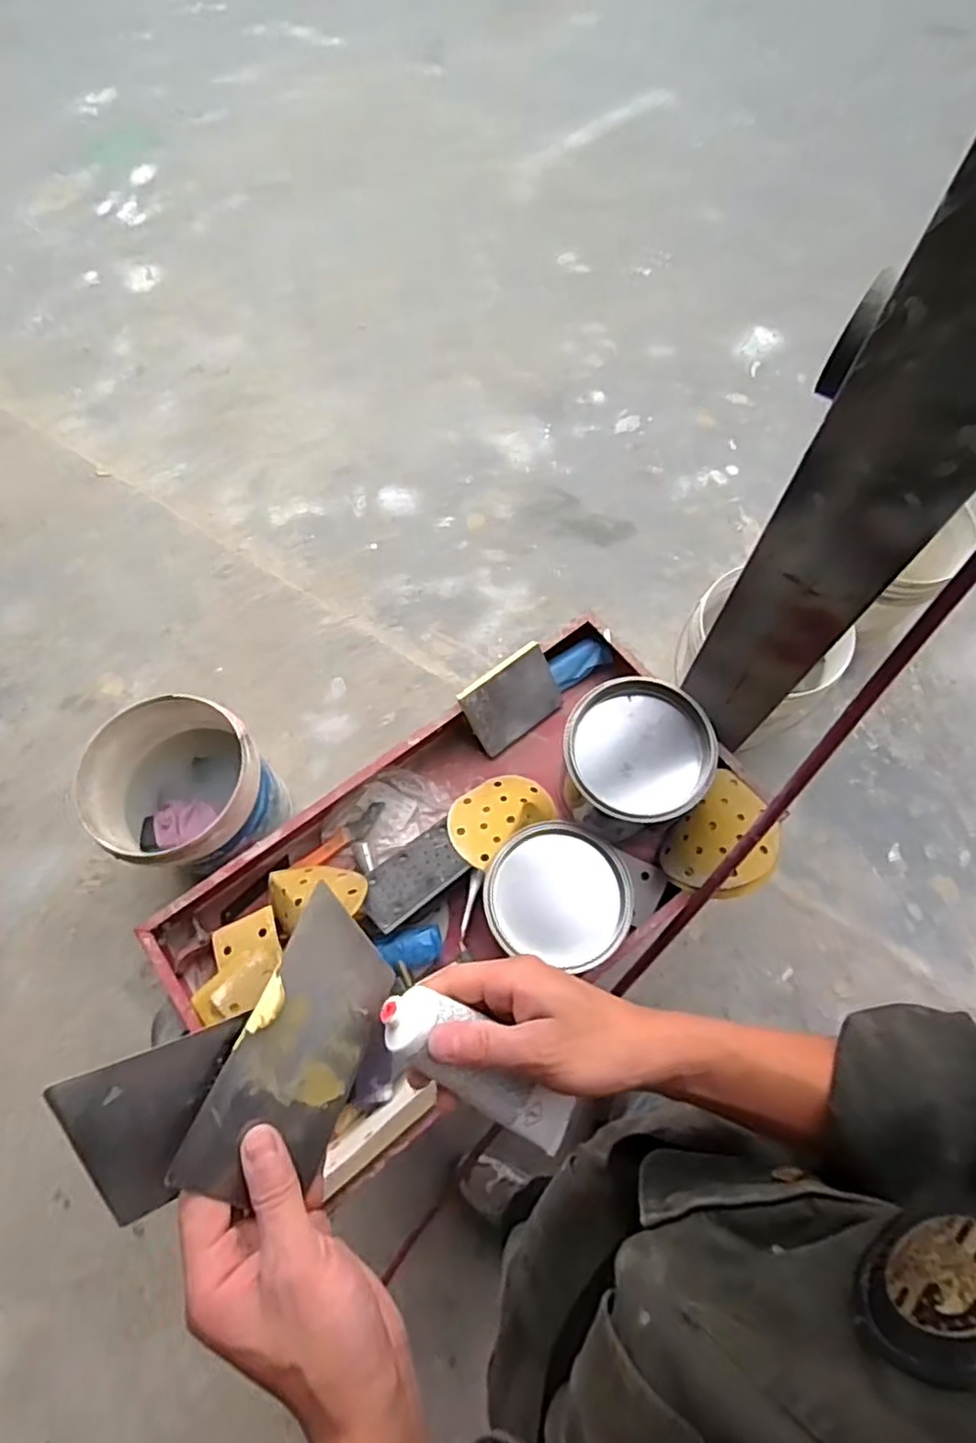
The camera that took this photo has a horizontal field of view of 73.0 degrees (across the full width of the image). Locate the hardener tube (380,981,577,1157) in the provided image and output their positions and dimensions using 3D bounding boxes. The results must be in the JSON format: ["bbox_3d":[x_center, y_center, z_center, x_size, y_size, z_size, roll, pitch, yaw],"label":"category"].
[{"bbox_3d":[-0.002,0.192,0.361,0.037,0.024,0.135,-47,109,-13],"label":"hardener tube"}]

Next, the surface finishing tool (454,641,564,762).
[{"bbox_3d":[0.032,-0.025,0.816,0.119,0.104,0.011,-34,32,-9],"label":"surface finishing tool"}]

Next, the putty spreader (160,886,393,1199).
[{"bbox_3d":[-0.091,0.168,0.340,0.076,0.007,0.135,44,53,-28],"label":"putty spreader"}]

